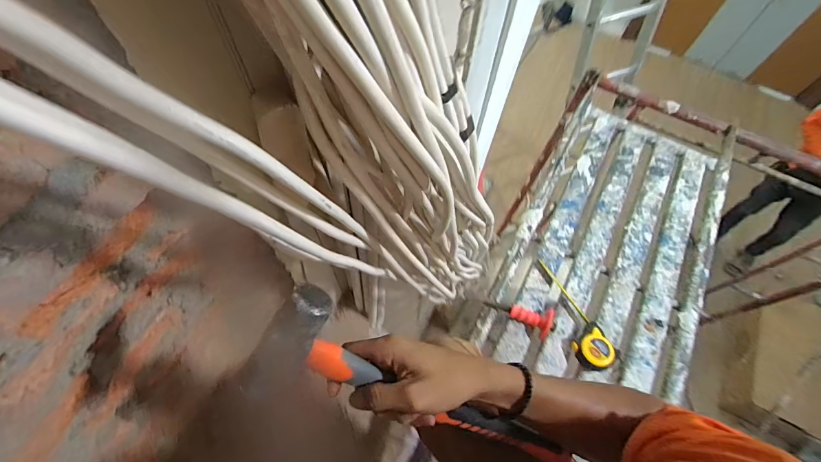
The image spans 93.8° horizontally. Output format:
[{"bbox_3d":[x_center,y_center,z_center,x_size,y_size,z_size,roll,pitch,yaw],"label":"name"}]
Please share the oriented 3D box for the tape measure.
[{"bbox_3d":[0.388,0.204,0.936,0.096,0.048,0.297,-25,68,-14],"label":"tape measure"}]

